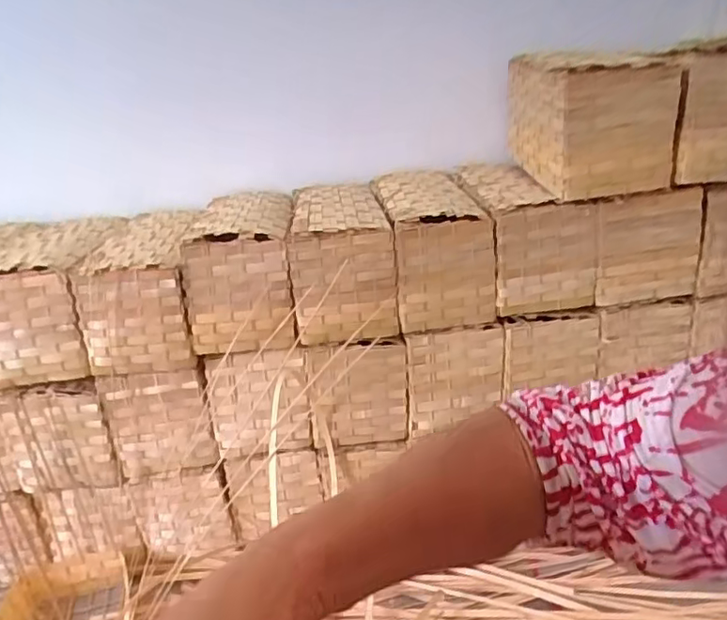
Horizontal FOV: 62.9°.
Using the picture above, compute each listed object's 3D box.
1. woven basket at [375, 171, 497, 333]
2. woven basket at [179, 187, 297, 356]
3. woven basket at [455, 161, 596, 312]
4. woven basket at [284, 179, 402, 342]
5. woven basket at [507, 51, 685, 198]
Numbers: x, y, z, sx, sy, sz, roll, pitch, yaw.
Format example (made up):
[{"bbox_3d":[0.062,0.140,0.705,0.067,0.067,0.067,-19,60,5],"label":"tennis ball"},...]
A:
[{"bbox_3d":[0.127,-0.130,1.174,0.171,0.222,0.339,-8,20,-3],"label":"woven basket"},{"bbox_3d":[-0.231,-0.083,1.178,0.186,0.225,0.323,-7,20,-1],"label":"woven basket"},{"bbox_3d":[0.305,-0.143,1.141,0.173,0.210,0.295,-7,20,-2],"label":"woven basket"},{"bbox_3d":[-0.035,-0.099,1.155,0.181,0.215,0.295,-6,20,2],"label":"woven basket"},{"bbox_3d":[0.385,-0.327,1.031,0.172,0.203,0.288,-7,20,-1],"label":"woven basket"}]

